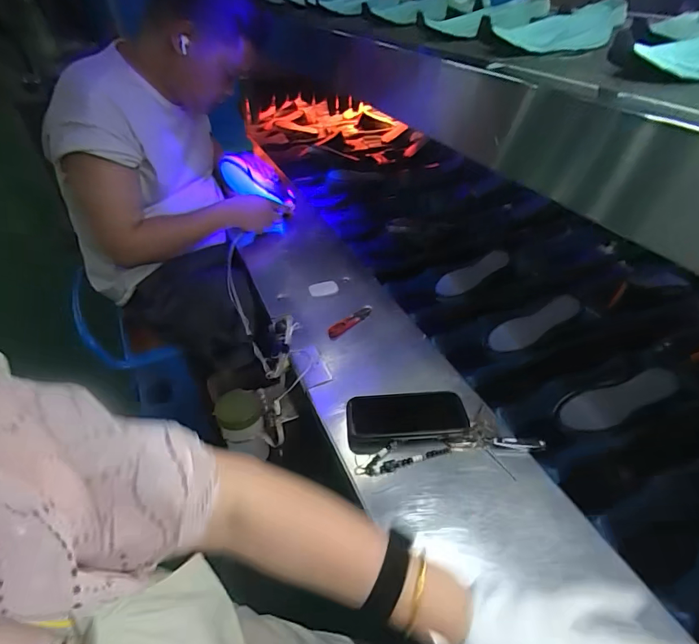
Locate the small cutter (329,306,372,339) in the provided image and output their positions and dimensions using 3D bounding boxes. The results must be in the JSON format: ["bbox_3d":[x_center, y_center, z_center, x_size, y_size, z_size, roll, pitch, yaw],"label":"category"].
[{"bbox_3d":[0.004,0.000,0.782,0.025,0.008,0.111,36,51,30],"label":"small cutter"}]

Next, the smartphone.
[{"bbox_3d":[0.081,0.140,0.604,0.165,0.013,0.093,-5,40,-1],"label":"smartphone"}]

